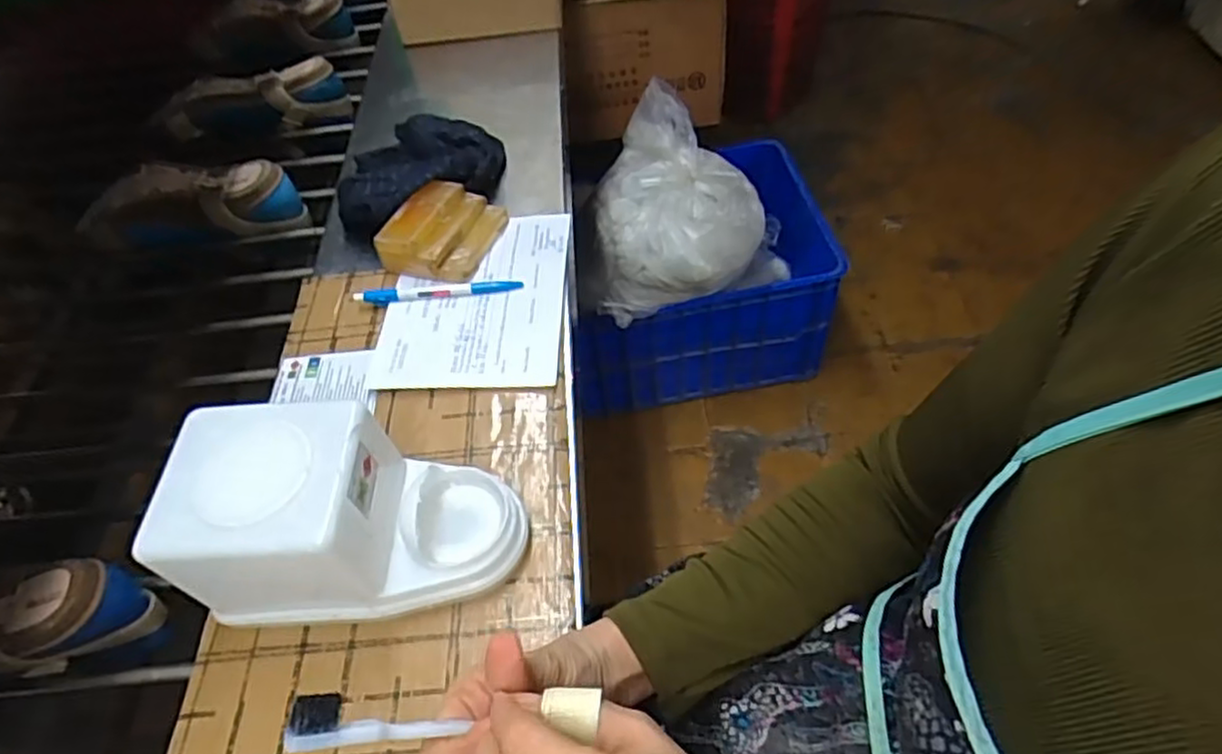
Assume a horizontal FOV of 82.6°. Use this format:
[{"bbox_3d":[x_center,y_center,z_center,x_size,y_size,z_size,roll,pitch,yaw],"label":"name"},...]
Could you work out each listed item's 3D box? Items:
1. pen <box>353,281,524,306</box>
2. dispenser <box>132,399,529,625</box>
[{"bbox_3d":[-0.147,-0.074,0.590,0.139,0.013,0.013,-8,53,-1],"label":"pen"},{"bbox_3d":[-0.152,0.082,0.417,0.183,0.105,0.098,-4,53,2],"label":"dispenser"}]

